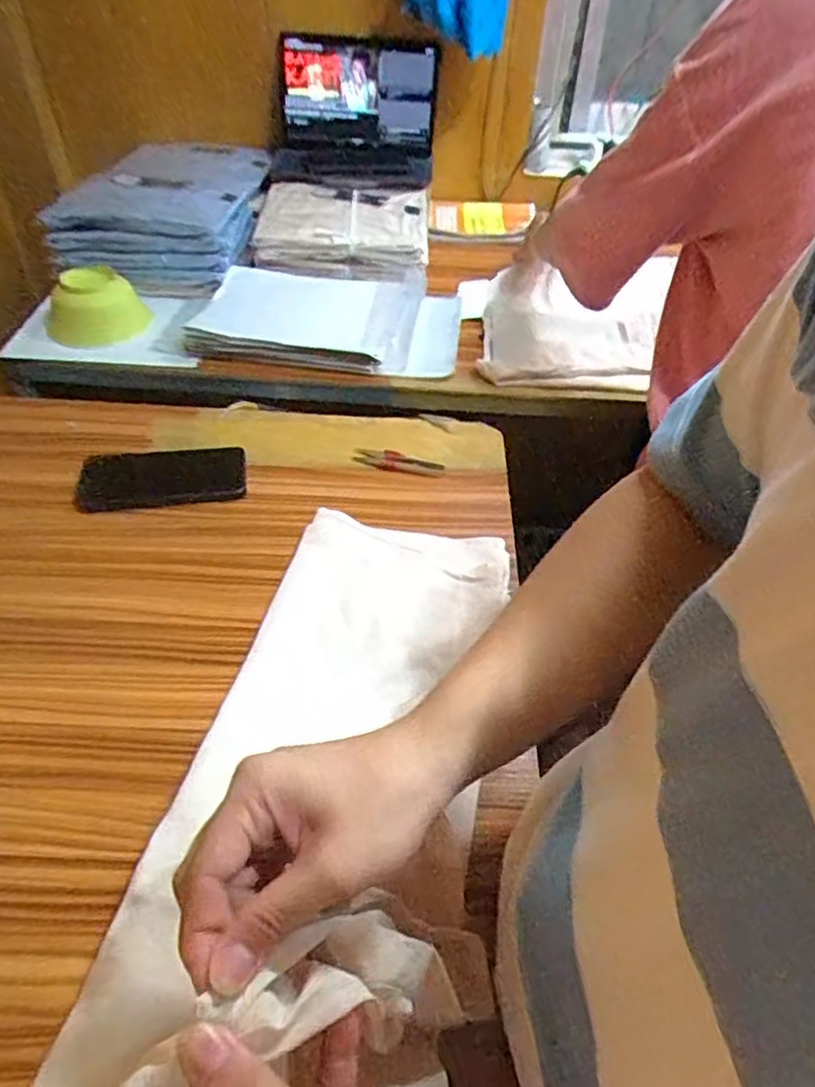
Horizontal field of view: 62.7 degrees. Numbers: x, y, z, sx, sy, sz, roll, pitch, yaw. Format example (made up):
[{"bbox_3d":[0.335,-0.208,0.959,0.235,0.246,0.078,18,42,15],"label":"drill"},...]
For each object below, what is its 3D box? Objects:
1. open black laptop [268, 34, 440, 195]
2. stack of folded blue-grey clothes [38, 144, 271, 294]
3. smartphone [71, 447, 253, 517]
[{"bbox_3d":[-0.090,-0.737,1.148,0.280,0.188,0.215,0,45,-2],"label":"open black laptop"},{"bbox_3d":[-0.373,-0.511,1.046,0.254,0.143,0.340,2,45,-1],"label":"stack of folded blue-grey clothes"},{"bbox_3d":[-0.258,-0.070,0.704,0.169,0.013,0.084,-8,47,-11],"label":"smartphone"}]

